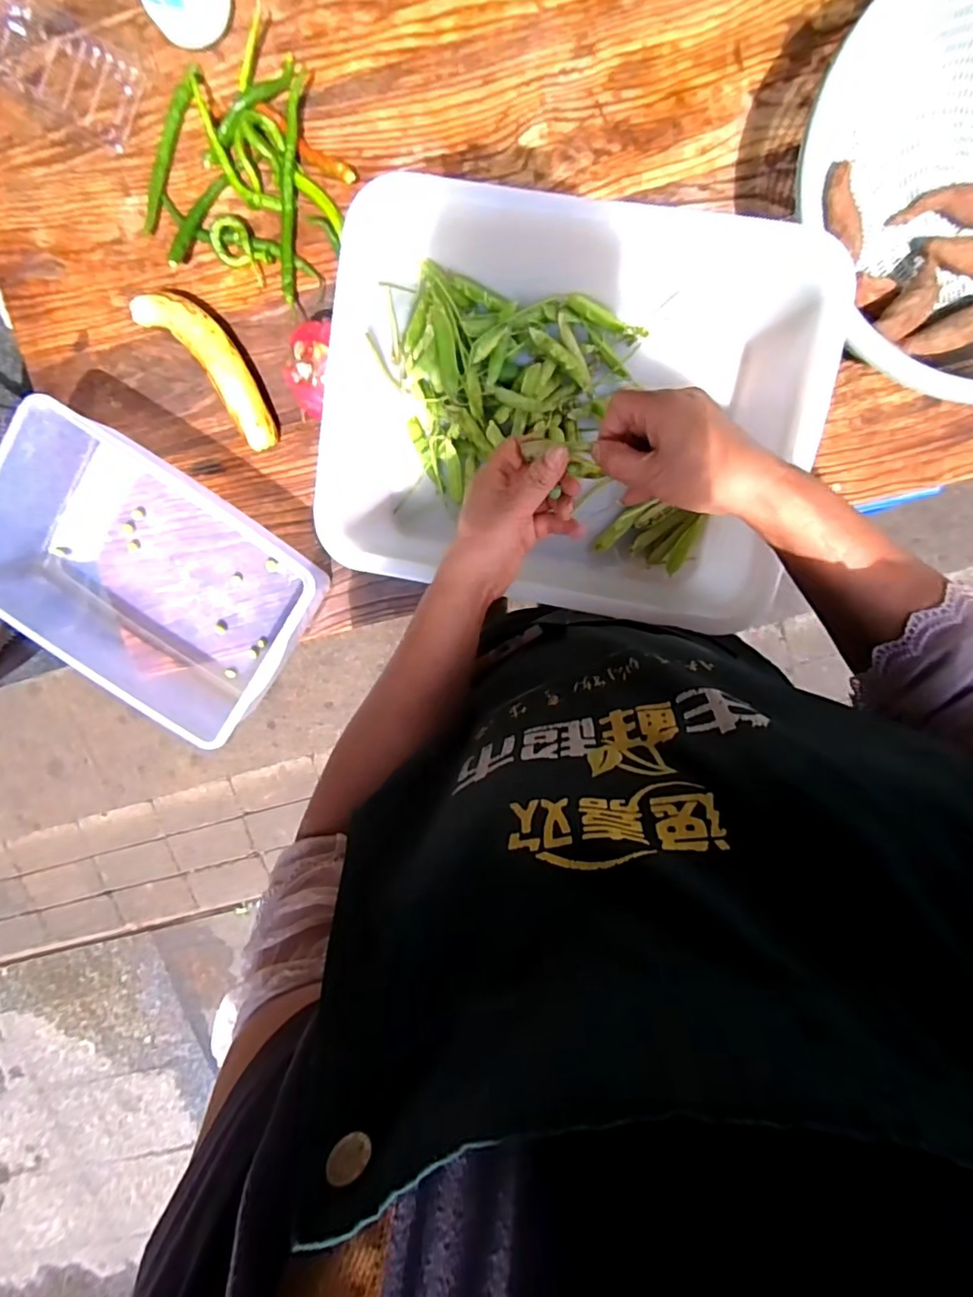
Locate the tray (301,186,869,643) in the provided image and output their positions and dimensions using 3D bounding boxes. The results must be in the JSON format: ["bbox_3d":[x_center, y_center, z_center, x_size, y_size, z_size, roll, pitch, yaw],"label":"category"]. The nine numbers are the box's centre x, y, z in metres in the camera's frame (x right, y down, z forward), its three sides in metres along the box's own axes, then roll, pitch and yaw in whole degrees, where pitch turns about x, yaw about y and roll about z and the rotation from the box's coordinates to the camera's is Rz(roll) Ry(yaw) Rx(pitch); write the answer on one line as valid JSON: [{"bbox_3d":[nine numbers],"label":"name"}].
[{"bbox_3d":[0.068,-0.214,0.524,0.397,0.131,0.331,10,100,3],"label":"tray"}]

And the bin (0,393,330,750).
[{"bbox_3d":[-0.346,-0.070,0.601,0.323,0.118,0.219,33,100,-1],"label":"bin"}]

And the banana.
[{"bbox_3d":[-0.280,-0.294,0.593,0.060,0.038,0.186,-41,94,9],"label":"banana"}]

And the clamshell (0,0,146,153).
[{"bbox_3d":[-0.418,-0.573,0.559,0.169,0.020,0.084,31,102,-2],"label":"clamshell"}]

